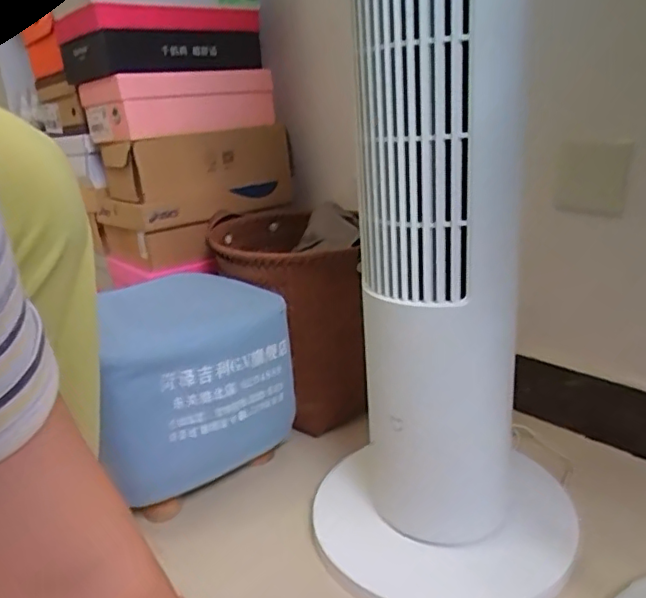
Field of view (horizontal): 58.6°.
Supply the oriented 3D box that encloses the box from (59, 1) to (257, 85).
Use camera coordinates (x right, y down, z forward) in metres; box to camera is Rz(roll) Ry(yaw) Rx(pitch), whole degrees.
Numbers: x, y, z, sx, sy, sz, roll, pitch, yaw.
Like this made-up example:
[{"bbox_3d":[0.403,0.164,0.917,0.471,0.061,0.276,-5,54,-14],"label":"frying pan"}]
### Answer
[{"bbox_3d":[-0.281,-0.453,1.018,0.192,0.104,0.295,16,31,41],"label":"box"}]

